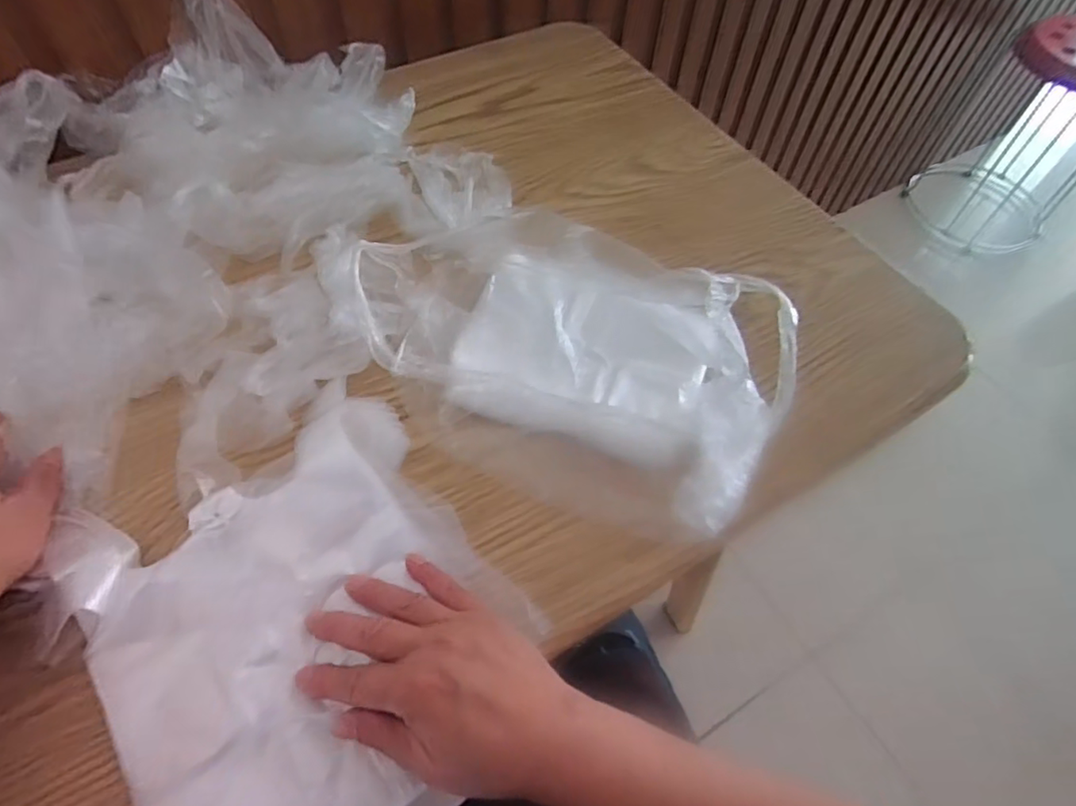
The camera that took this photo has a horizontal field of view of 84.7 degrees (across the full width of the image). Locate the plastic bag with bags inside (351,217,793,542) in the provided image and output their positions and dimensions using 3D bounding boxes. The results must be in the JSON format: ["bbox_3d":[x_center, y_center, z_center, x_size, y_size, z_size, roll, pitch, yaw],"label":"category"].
[{"bbox_3d":[0.016,-0.040,0.379,0.279,0.097,0.170,32,62,18],"label":"plastic bag with bags inside"}]

